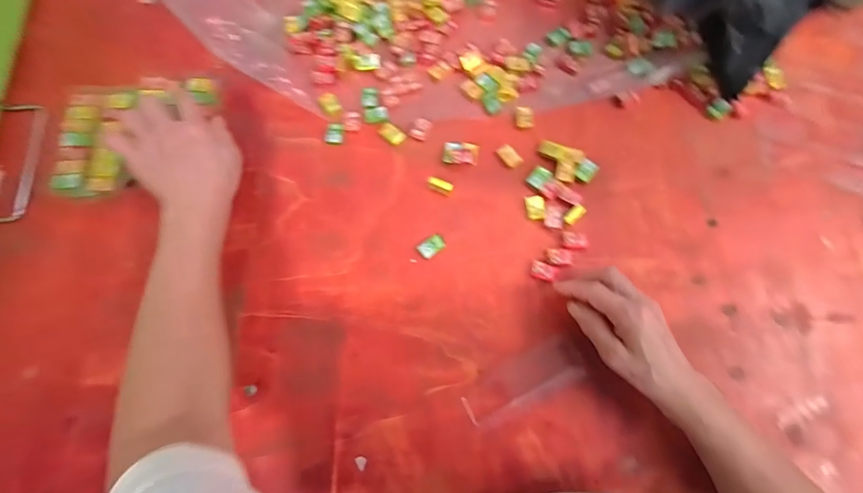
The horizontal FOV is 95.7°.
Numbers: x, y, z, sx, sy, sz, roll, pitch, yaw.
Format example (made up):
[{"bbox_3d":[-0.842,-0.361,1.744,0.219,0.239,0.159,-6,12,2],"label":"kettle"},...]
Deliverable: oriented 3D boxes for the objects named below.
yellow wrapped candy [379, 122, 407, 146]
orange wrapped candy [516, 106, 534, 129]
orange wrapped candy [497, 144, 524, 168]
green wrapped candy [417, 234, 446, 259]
[{"bbox_3d":[-0.047,-0.133,0.457,0.033,0.004,0.019,38,80,10],"label":"yellow wrapped candy"},{"bbox_3d":[0.109,-0.152,0.458,0.020,0.008,0.024,-3,76,0],"label":"orange wrapped candy"},{"bbox_3d":[0.089,-0.103,0.444,0.018,0.004,0.029,-39,78,-8],"label":"orange wrapped candy"},{"bbox_3d":[0.000,0.000,0.423,0.028,0.007,0.018,-38,78,-8],"label":"green wrapped candy"}]

